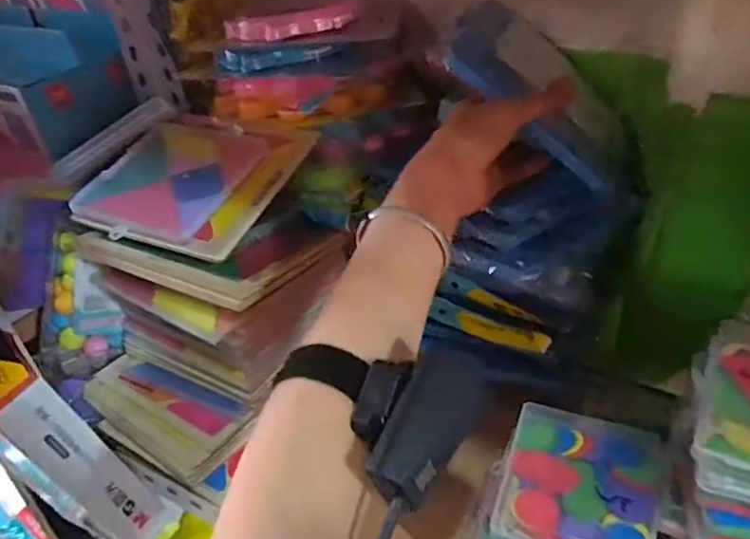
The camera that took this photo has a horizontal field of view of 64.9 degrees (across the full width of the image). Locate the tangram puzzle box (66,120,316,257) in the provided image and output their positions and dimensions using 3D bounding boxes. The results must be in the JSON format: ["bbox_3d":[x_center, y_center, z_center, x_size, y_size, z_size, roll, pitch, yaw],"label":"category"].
[{"bbox_3d":[-0.143,-0.076,0.470,0.143,0.013,0.143,19,52,17],"label":"tangram puzzle box"}]

